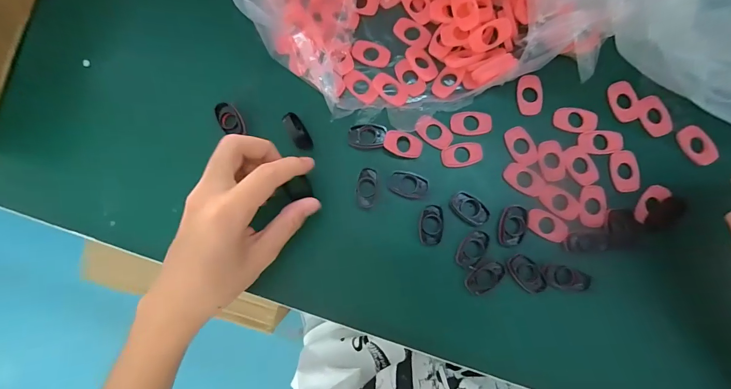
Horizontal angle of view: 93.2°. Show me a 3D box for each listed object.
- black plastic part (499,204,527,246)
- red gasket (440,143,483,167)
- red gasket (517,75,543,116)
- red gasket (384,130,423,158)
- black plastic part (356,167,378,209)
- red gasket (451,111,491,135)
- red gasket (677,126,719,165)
[{"bbox_3d":[0.117,0.025,0.275,0.019,0.005,0.032,11,87,5],"label":"black plastic part"},{"bbox_3d":[0.080,-0.033,0.283,0.033,0.004,0.020,-7,85,4],"label":"red gasket"},{"bbox_3d":[0.136,-0.082,0.284,0.019,0.005,0.033,-3,85,4],"label":"red gasket"},{"bbox_3d":[0.031,-0.041,0.282,0.033,0.004,0.020,9,94,-18],"label":"red gasket"},{"bbox_3d":[0.001,-0.006,0.286,0.015,0.006,0.033,8,86,5],"label":"black plastic part"},{"bbox_3d":[0.087,-0.060,0.285,0.032,0.004,0.019,-4,85,4],"label":"red gasket"},{"bbox_3d":[0.263,-0.039,0.274,0.017,0.008,0.031,-32,84,1],"label":"red gasket"}]

